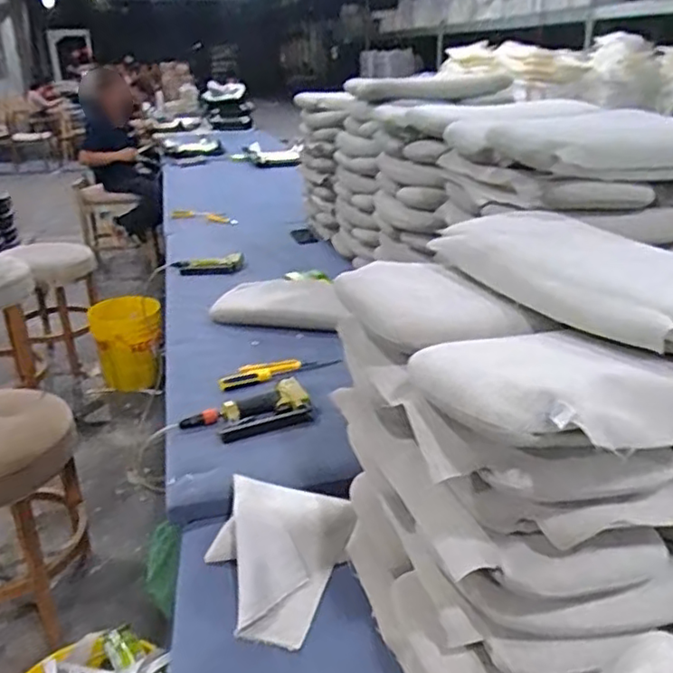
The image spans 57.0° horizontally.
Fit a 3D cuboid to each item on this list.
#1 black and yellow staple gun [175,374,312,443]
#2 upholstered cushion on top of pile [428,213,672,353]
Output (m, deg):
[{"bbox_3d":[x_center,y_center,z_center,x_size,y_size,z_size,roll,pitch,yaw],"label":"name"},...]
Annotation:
[{"bbox_3d":[-0.180,0.147,1.229,0.255,0.043,0.133,-8,25,-15],"label":"black and yellow staple gun"},{"bbox_3d":[0.295,-0.077,0.720,0.179,0.062,0.429,-12,26,-23],"label":"upholstered cushion on top of pile"}]

